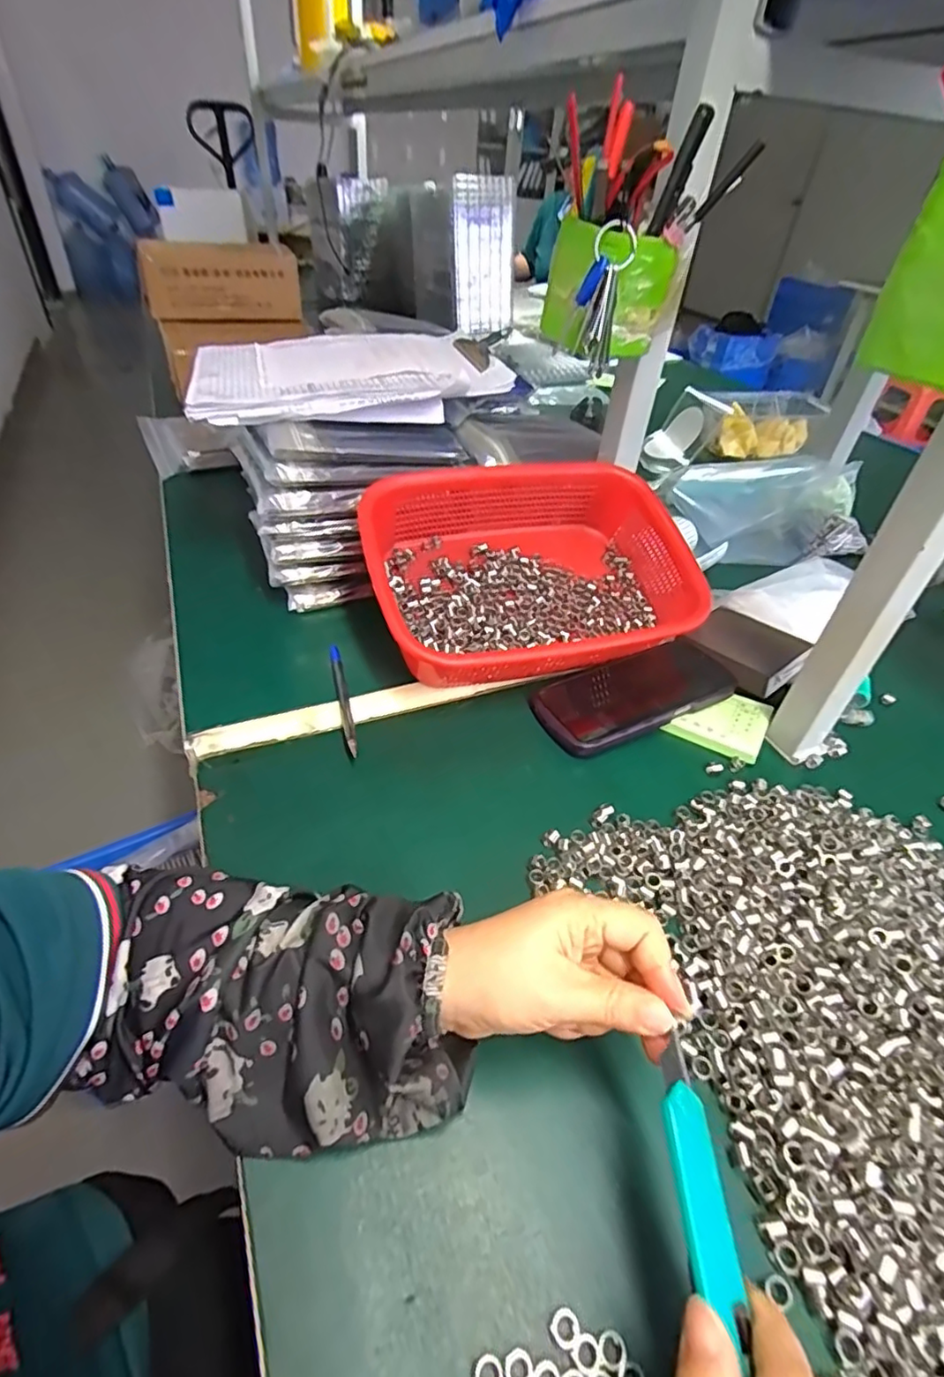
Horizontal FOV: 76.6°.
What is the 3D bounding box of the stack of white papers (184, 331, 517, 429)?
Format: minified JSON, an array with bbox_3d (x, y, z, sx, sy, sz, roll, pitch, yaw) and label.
[{"bbox_3d":[-0.123,-0.327,0.613,0.303,0.033,0.233,-8,44,-14],"label":"stack of white papers"}]

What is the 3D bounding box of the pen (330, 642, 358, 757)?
[{"bbox_3d":[-0.105,0.007,0.486,0.009,0.009,0.143,-8,36,-14],"label":"pen"}]

